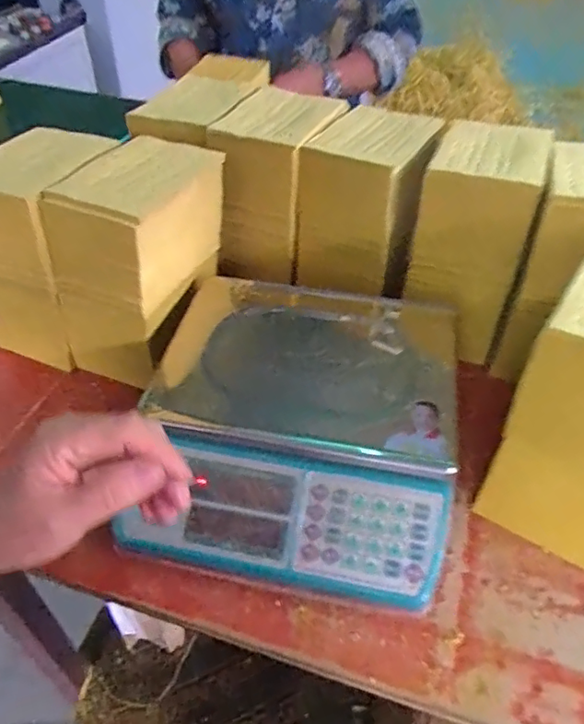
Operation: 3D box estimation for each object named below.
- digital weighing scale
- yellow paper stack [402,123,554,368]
[{"bbox_3d":[0.002,0.064,0.561,0.305,0.100,0.267,9,46,8],"label":"digital weighing scale"},{"bbox_3d":[0.220,-0.157,0.716,0.122,0.219,0.184,14,47,13],"label":"yellow paper stack"}]

